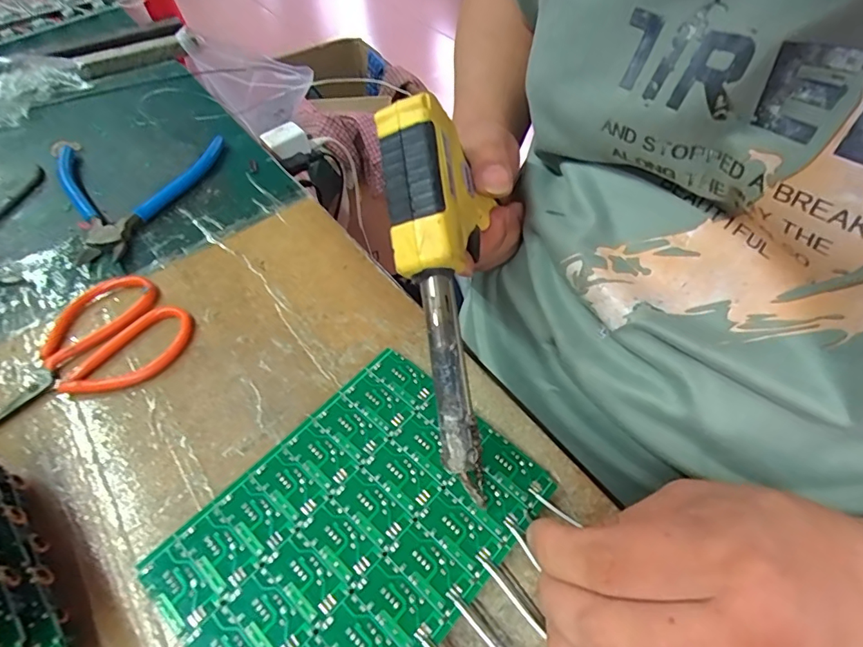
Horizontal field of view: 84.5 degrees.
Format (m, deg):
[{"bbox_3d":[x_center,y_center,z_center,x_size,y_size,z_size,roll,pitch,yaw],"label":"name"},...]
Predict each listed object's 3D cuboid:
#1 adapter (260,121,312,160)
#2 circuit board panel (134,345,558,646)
[{"bbox_3d":[-0.159,-0.200,0.526,0.047,0.024,0.035,-29,60,-18],"label":"adapter"},{"bbox_3d":[-0.034,0.092,0.217,0.113,0.006,0.152,36,61,24],"label":"circuit board panel"}]

